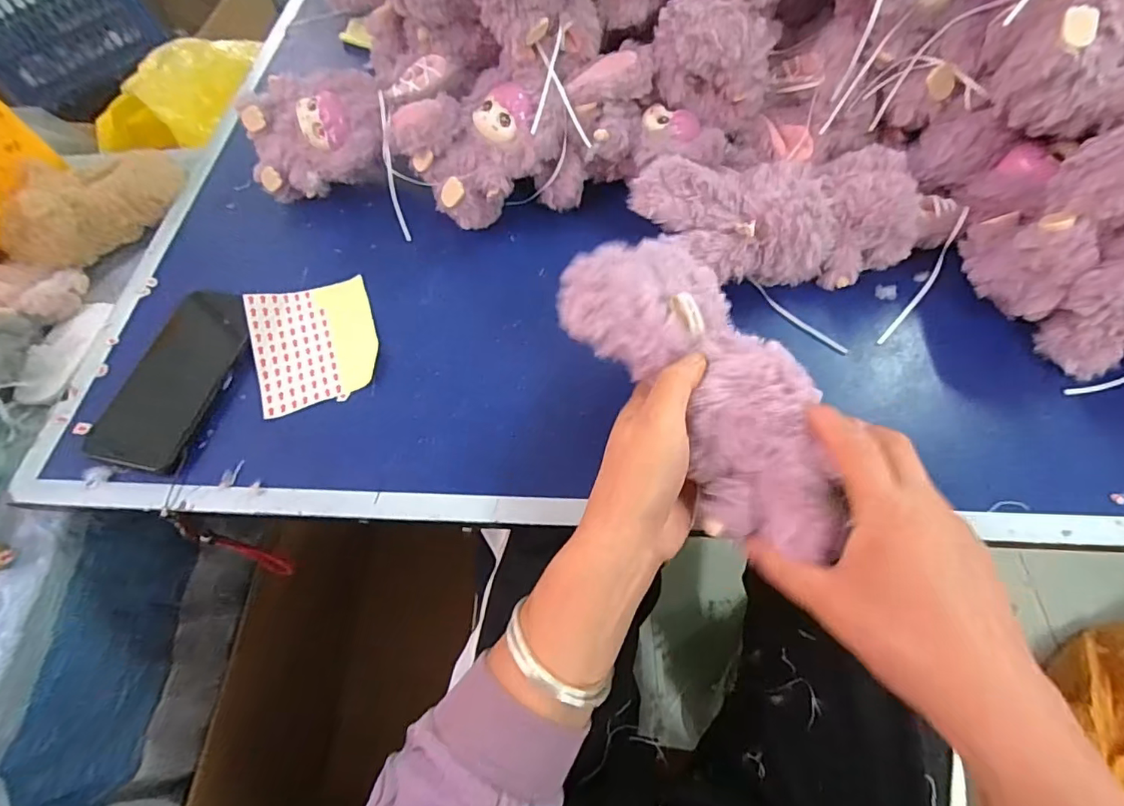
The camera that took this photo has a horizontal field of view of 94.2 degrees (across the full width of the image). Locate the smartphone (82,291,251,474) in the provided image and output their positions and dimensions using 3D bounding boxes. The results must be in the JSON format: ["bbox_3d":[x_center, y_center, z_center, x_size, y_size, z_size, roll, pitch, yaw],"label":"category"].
[{"bbox_3d":[-0.311,-0.024,0.422,0.071,0.009,0.154,13,65,-1],"label":"smartphone"}]

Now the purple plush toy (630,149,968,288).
[{"bbox_3d":[0.191,-0.146,0.422,0.259,0.068,0.080,-3,62,2],"label":"purple plush toy"}]

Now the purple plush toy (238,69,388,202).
[{"bbox_3d":[-0.233,-0.253,0.507,0.136,0.087,0.077,-12,62,-2],"label":"purple plush toy"}]

